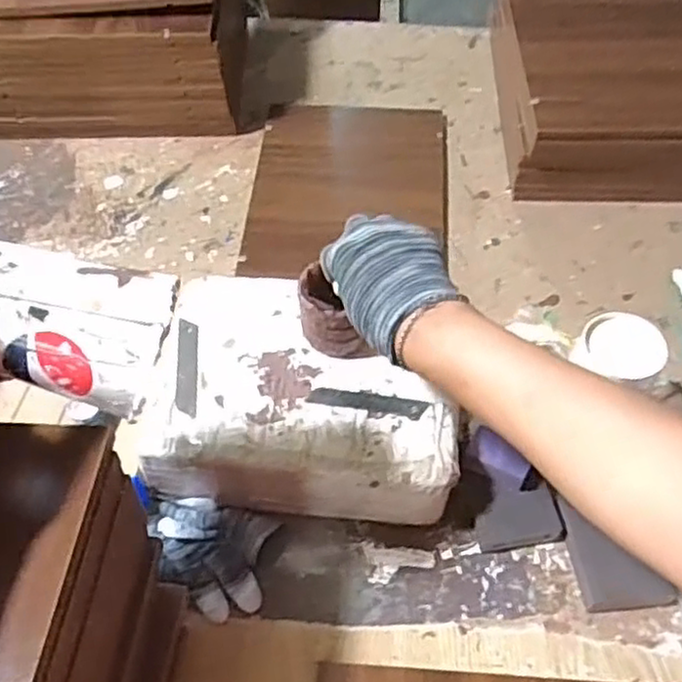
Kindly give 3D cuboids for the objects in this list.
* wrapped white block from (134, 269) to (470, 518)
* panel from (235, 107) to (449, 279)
[{"bbox_3d":[-0.029,0.060,0.635,0.252,0.101,0.202,5,53,4],"label":"wrapped white block"},{"bbox_3d":[0.012,-0.194,0.869,0.235,0.012,0.298,3,53,3],"label":"panel"}]

